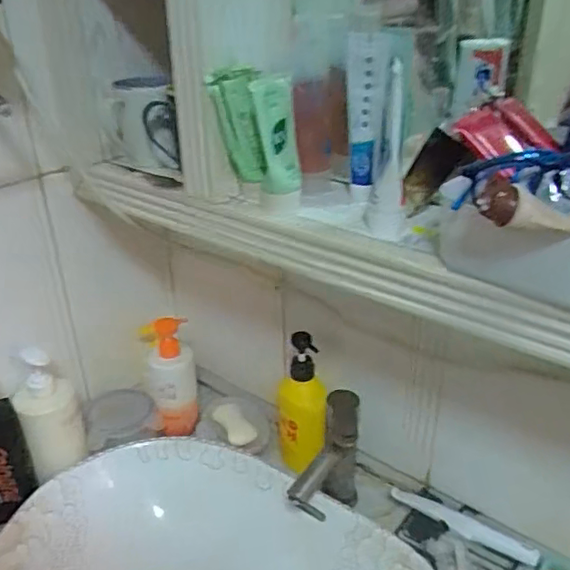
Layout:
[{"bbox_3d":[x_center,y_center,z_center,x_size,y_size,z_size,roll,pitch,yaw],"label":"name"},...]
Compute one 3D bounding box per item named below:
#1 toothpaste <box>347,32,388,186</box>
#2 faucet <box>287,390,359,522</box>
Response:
[{"bbox_3d":[0.081,-0.180,0.617,0.034,0.146,0.032,-1,29,-3],"label":"toothpaste"},{"bbox_3d":[0.059,0.246,0.778,0.063,0.169,0.137,15,31,22],"label":"faucet"}]

